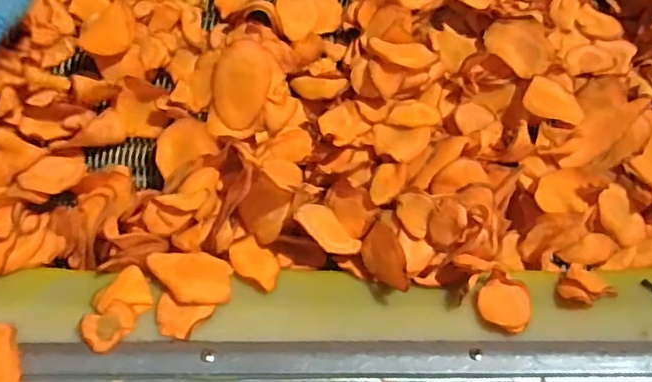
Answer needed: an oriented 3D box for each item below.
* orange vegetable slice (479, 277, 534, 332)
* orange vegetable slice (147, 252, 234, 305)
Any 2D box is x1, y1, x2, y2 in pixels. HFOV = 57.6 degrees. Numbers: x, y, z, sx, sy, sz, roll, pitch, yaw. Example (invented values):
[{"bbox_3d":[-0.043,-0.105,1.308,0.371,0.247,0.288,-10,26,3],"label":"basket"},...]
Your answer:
[{"bbox_3d":[0.115,0.073,0.380,0.033,0.004,0.033,21,47,18],"label":"orange vegetable slice"},{"bbox_3d":[-0.090,0.056,0.385,0.056,0.006,0.036,2,68,0],"label":"orange vegetable slice"}]

